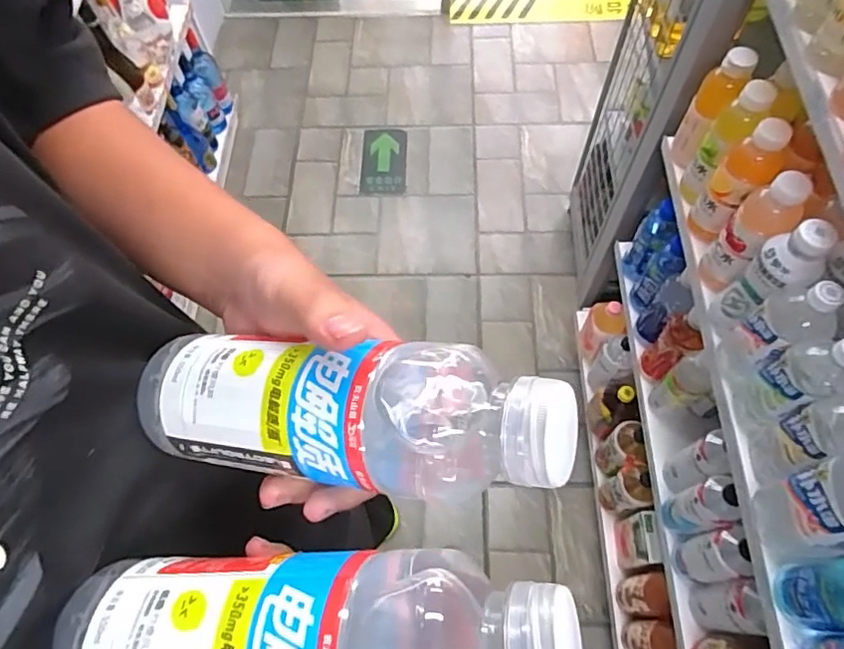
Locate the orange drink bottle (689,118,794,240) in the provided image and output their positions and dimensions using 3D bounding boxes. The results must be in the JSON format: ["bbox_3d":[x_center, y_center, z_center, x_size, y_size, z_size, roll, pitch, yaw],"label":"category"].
[{"bbox_3d":[0.430,-0.192,0.771,0.064,0.198,0.065,-1,63,1],"label":"orange drink bottle"}]

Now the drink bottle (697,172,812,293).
[{"bbox_3d":[0.426,-0.112,0.737,0.063,0.203,0.063,39,70,19],"label":"drink bottle"}]

